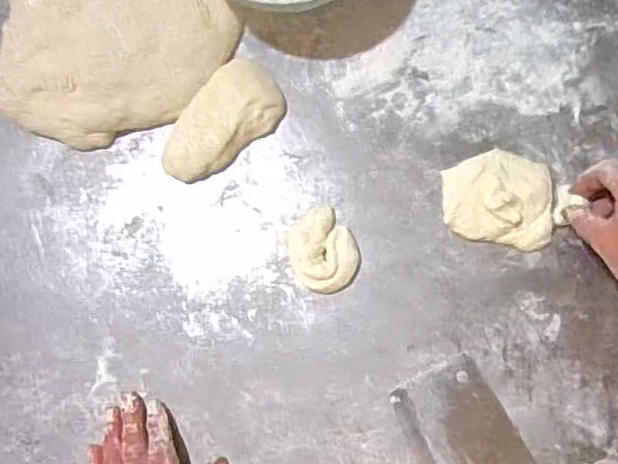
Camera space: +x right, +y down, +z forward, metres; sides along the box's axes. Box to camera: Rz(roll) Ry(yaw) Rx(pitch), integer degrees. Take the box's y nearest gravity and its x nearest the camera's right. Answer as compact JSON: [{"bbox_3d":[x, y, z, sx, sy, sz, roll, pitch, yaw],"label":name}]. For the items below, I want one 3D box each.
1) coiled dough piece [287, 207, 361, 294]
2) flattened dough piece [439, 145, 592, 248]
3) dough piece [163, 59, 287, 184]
[{"bbox_3d":[0.012,0.017,0.501,0.056,0.017,0.066,-41,83,-2],"label":"coiled dough piece"},{"bbox_3d":[0.163,-0.028,0.488,0.104,0.018,0.073,11,84,4],"label":"flattened dough piece"},{"bbox_3d":[-0.076,-0.094,0.514,0.118,0.028,0.062,-43,83,-3],"label":"dough piece"}]

